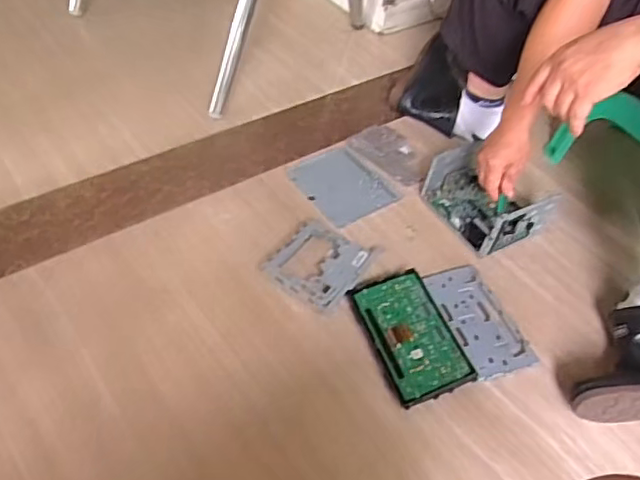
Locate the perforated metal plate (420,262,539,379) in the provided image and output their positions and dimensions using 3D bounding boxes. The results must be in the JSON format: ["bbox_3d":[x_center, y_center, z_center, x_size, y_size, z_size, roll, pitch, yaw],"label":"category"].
[{"bbox_3d":[0.251,0.124,0.965,0.110,0.008,0.199,-10,52,-18],"label":"perforated metal plate"}]

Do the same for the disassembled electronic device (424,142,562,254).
[{"bbox_3d":[0.302,-0.081,1.108,0.166,0.081,0.202,-21,53,-23],"label":"disassembled electronic device"}]

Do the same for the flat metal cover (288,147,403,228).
[{"bbox_3d":[0.041,-0.106,1.147,0.139,0.019,0.173,-24,54,-25],"label":"flat metal cover"}]

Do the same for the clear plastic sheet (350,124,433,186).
[{"bbox_3d":[0.147,-0.176,1.233,0.113,0.009,0.188,-28,56,-27],"label":"clear plastic sheet"}]

